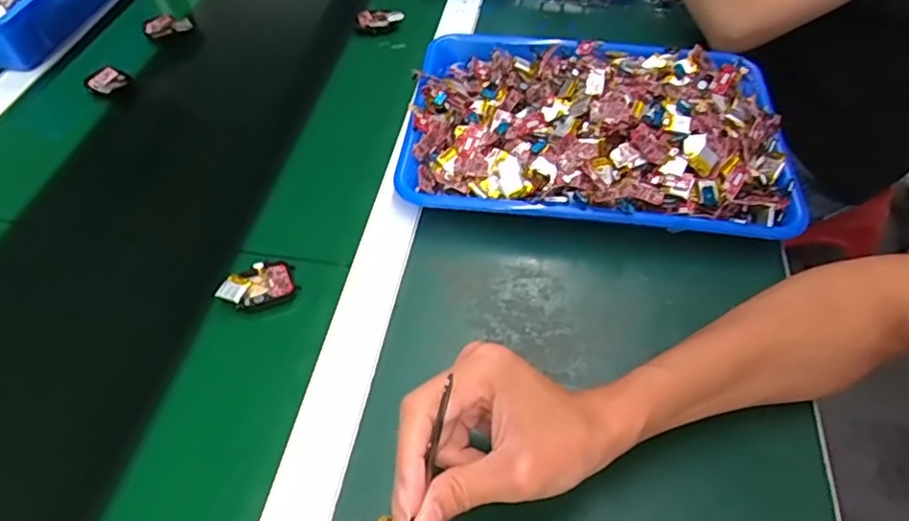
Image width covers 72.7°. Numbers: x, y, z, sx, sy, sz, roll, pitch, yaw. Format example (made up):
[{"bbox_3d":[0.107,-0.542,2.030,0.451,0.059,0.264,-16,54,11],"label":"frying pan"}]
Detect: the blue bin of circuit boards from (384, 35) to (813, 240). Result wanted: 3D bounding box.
[{"bbox_3d":[0.125,-0.130,0.555,0.329,0.066,0.244,6,50,7],"label":"blue bin of circuit boards"}]

